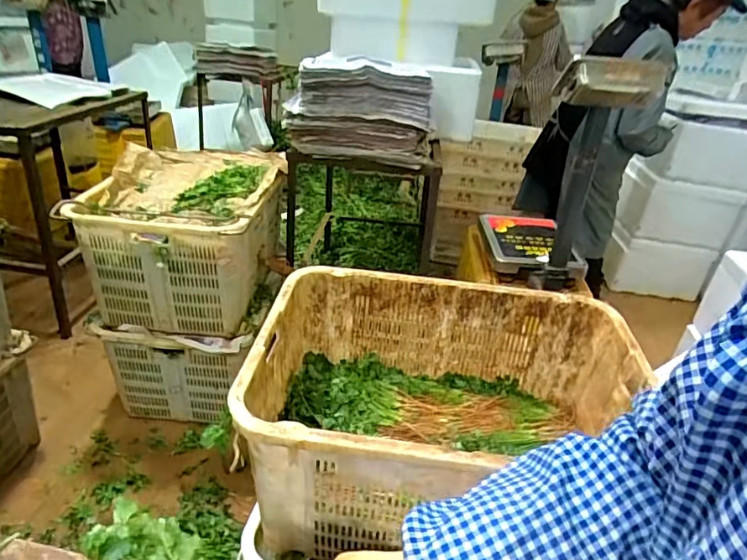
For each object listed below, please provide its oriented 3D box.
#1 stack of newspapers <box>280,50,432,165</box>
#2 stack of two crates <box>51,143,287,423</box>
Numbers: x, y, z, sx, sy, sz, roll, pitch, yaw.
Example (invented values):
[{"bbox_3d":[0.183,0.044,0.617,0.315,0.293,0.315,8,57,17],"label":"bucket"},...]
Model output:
[{"bbox_3d":[-0.032,-0.580,1.680,0.452,0.276,0.388,5,28,-3],"label":"stack of newspapers"},{"bbox_3d":[-0.579,0.000,1.637,0.473,0.698,0.599,7,28,0],"label":"stack of two crates"}]

